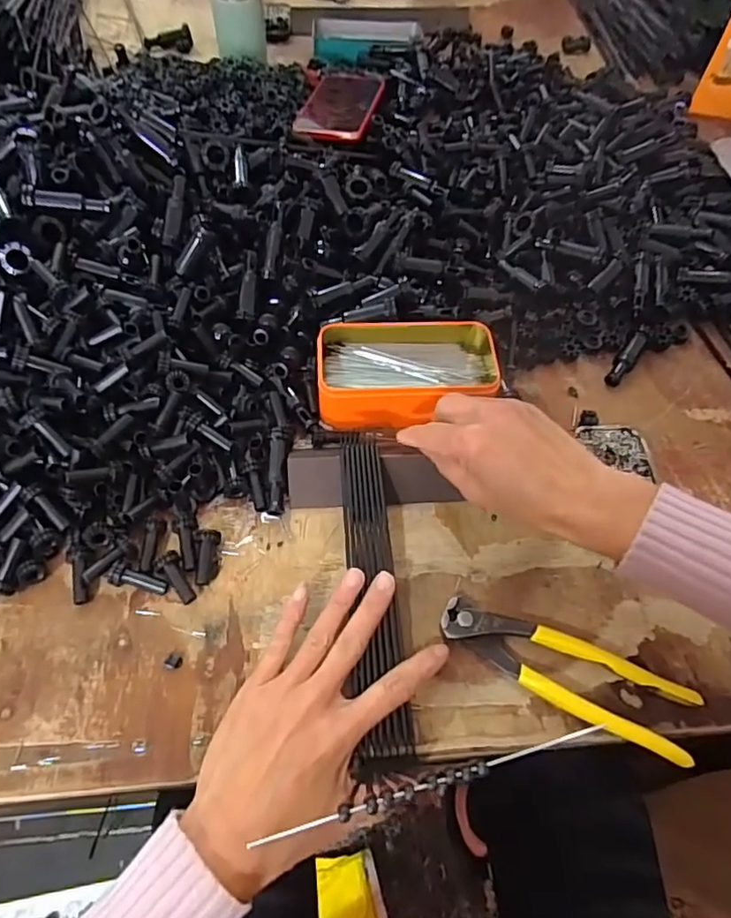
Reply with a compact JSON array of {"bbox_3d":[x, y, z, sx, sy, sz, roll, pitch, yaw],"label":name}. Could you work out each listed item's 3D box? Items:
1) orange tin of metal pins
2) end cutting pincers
[{"bbox_3d":[0.035,-0.073,0.475,0.148,0.039,0.092,1,58,-3],"label":"orange tin of metal pins"},{"bbox_3d":[0.128,0.138,0.366,0.165,0.016,0.045,22,59,10],"label":"end cutting pincers"}]

